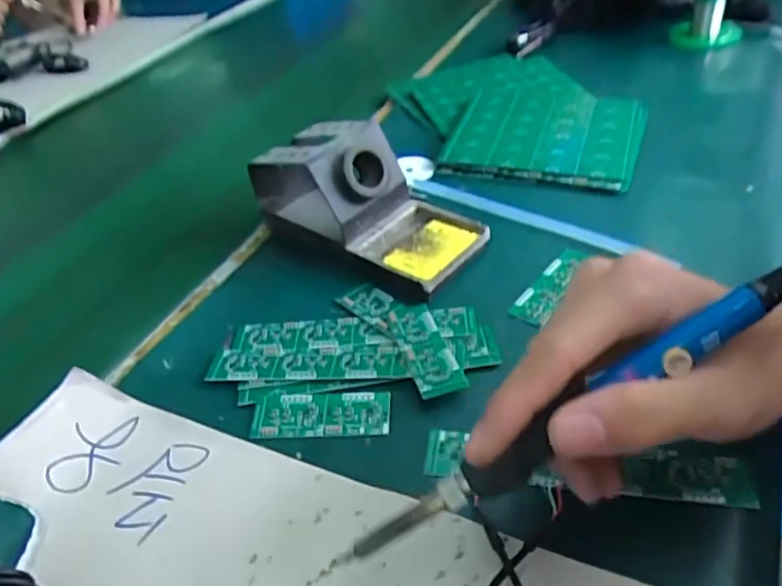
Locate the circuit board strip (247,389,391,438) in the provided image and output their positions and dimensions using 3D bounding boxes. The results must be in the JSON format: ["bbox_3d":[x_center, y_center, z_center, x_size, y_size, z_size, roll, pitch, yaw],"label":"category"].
[{"bbox_3d":[-0.037,0.062,0.326,0.072,0.004,0.027,-3,41,5],"label":"circuit board strip"}]

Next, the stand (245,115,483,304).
[{"bbox_3d":[-0.023,-0.067,0.421,0.163,0.068,0.075,27,51,33],"label":"stand"}]

